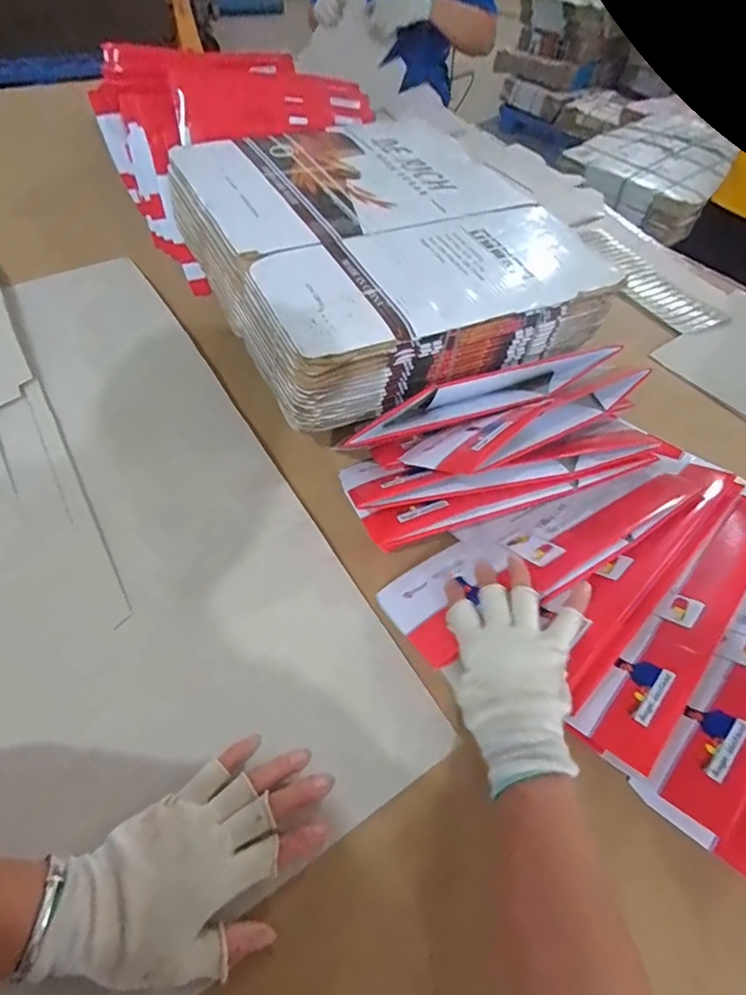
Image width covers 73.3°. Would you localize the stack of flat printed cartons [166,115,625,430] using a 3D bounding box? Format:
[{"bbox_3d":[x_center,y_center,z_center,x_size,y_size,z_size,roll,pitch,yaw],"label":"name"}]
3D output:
[{"bbox_3d":[0.002,-0.361,0.702,0.446,0.120,0.522,-20,58,-20],"label":"stack of flat printed cartons"}]

